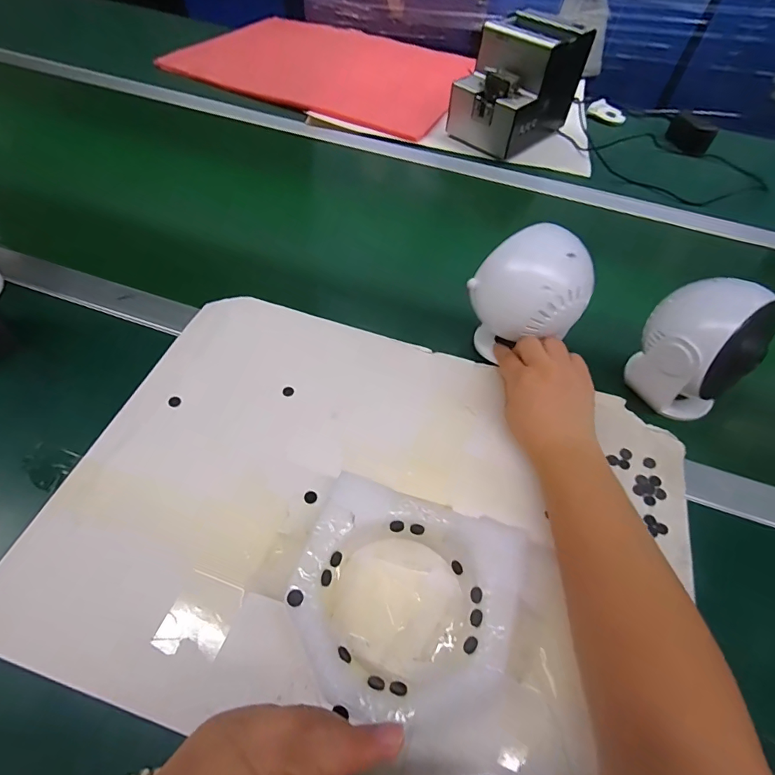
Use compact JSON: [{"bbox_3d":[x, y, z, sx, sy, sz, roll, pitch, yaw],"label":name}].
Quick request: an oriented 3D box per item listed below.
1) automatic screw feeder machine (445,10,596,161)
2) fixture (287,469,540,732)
[{"bbox_3d":[0.211,-0.488,0.695,0.190,0.147,0.123,-36,65,-26],"label":"automatic screw feeder machine"},{"bbox_3d":[0.012,0.142,0.291,0.144,0.040,0.132,17,54,9],"label":"fixture"}]

